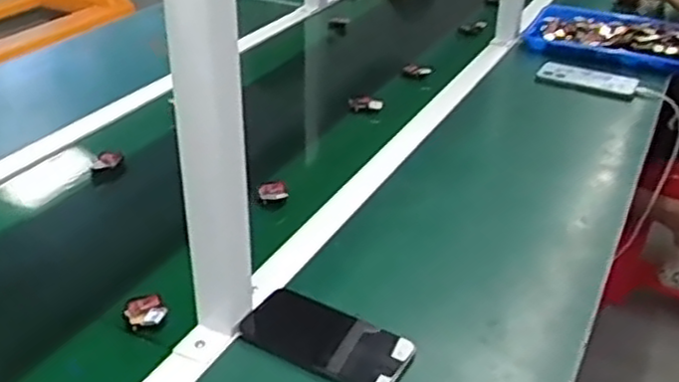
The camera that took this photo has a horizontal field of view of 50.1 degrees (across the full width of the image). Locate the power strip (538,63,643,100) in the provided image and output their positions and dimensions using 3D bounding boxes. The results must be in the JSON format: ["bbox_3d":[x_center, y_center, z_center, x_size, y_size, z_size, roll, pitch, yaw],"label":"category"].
[{"bbox_3d":[0.393,-0.180,1.153,0.153,0.017,0.051,14,33,19],"label":"power strip"}]

